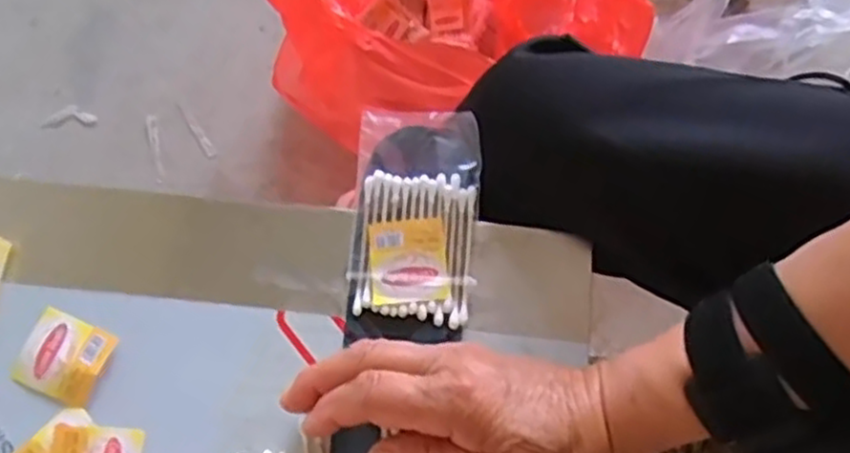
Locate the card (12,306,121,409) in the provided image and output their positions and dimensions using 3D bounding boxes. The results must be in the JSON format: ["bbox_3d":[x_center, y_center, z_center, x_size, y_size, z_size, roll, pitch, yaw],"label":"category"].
[{"bbox_3d":[-0.183,0.065,0.374,0.043,0.004,0.039,23,77,6],"label":"card"}]

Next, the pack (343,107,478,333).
[{"bbox_3d":[-0.005,-0.008,0.389,0.064,0.010,0.112,4,76,1],"label":"pack"}]

